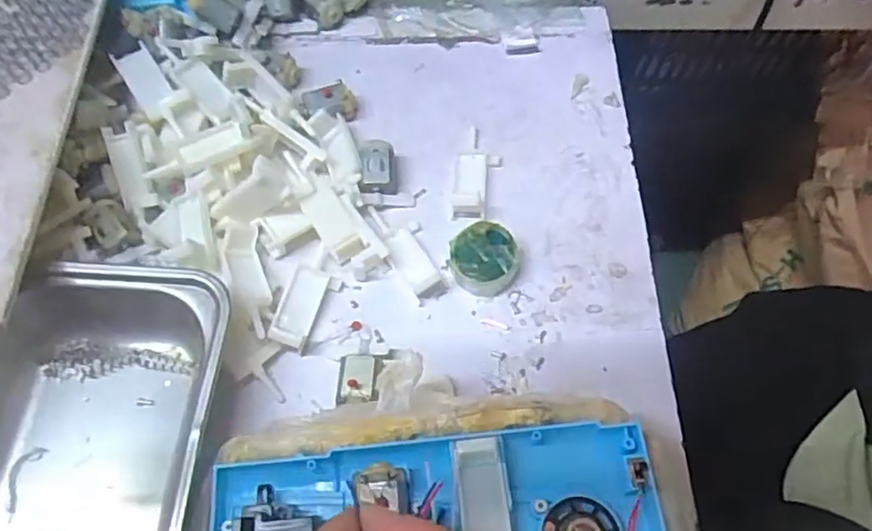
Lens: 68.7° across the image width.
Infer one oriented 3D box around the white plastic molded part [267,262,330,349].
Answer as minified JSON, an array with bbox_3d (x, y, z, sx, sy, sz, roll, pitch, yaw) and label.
[{"bbox_3d":[-0.065,0.019,0.302,0.018,0.004,0.039,21,71,-8],"label":"white plastic molded part"}]

